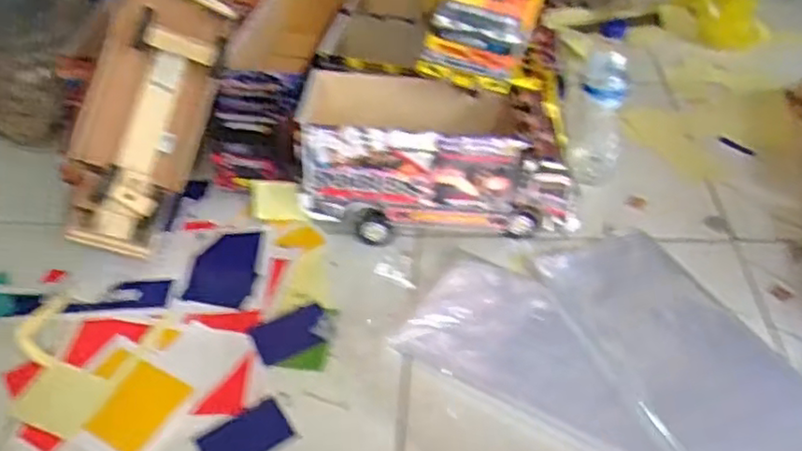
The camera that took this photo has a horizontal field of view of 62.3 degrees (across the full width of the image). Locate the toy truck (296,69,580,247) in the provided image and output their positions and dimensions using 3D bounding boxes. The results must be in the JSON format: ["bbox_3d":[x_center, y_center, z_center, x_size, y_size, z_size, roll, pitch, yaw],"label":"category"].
[{"bbox_3d":[0.049,-0.091,0.836,0.317,0.171,0.164,-1,44,3],"label":"toy truck"}]

